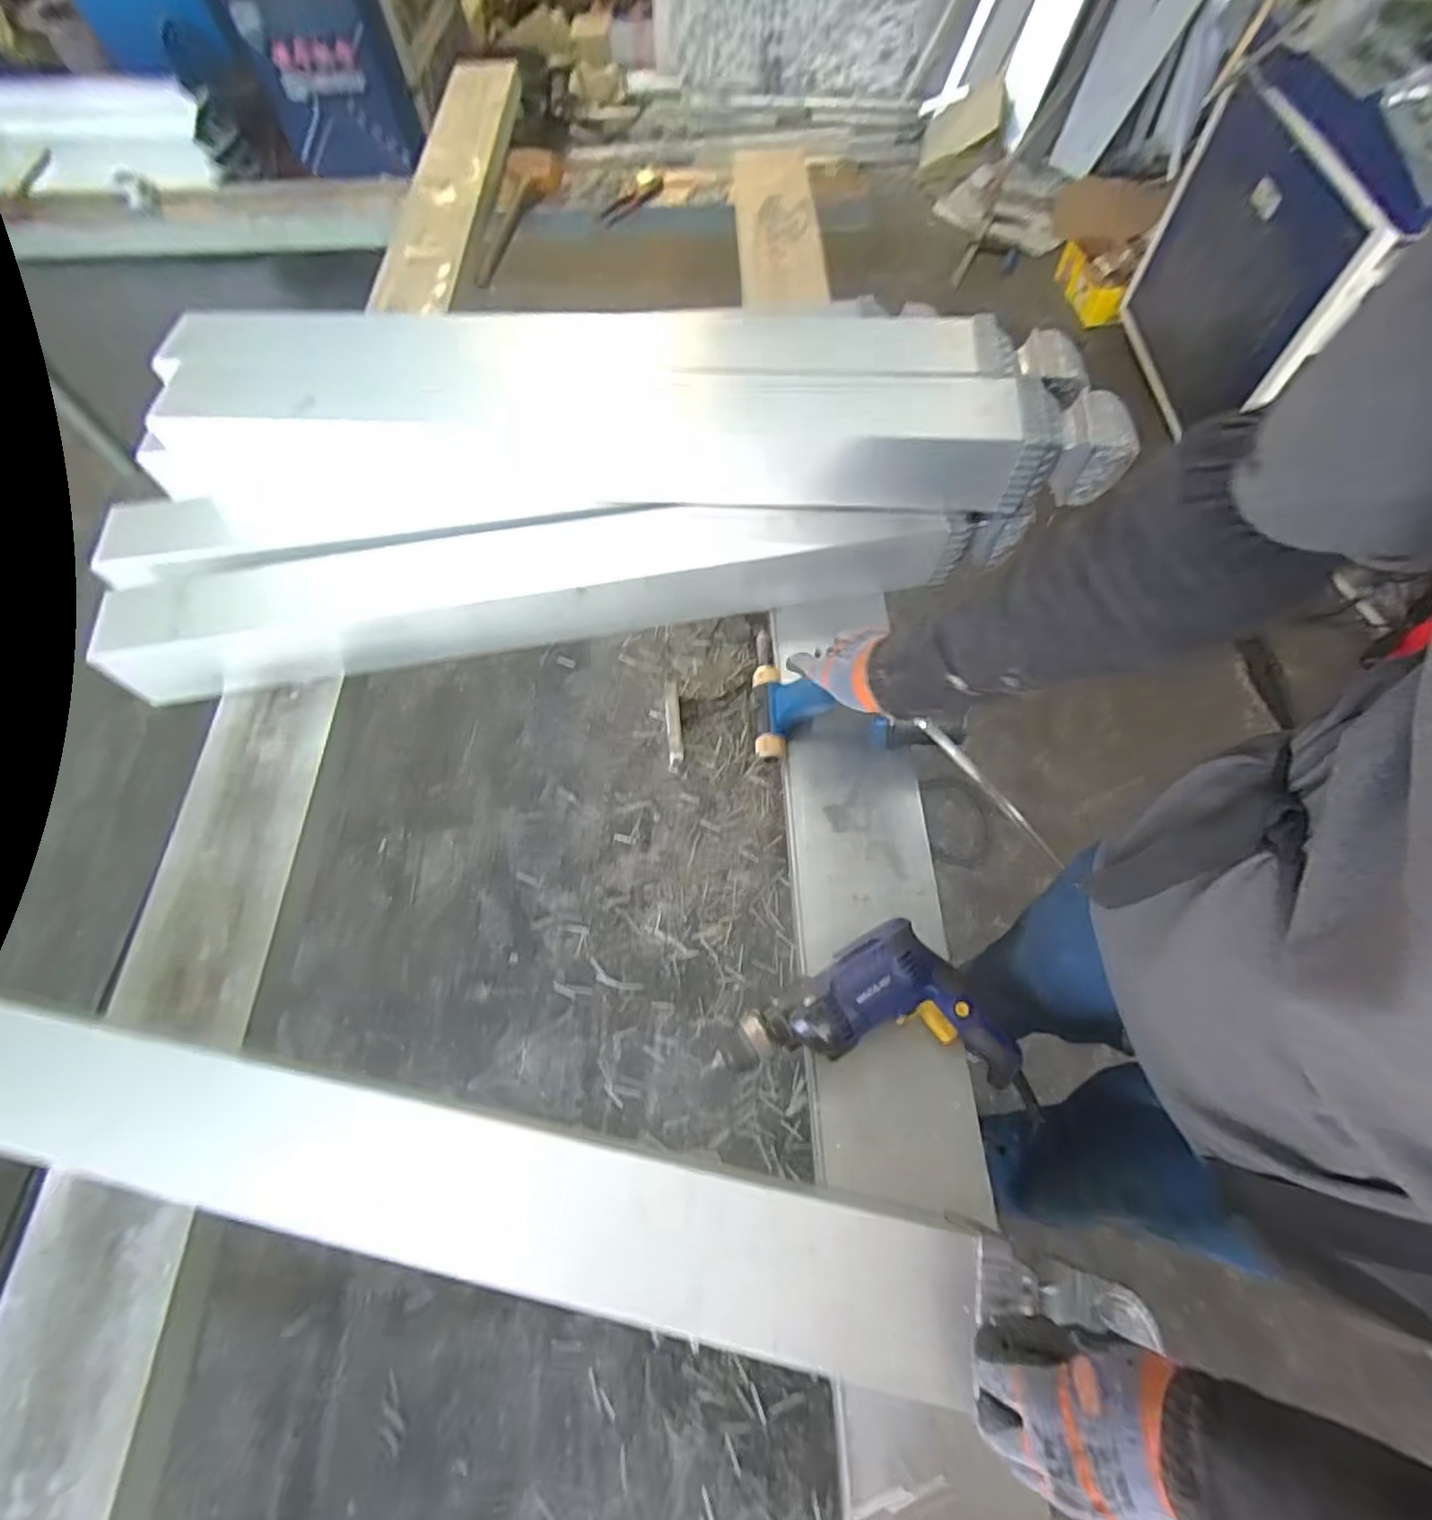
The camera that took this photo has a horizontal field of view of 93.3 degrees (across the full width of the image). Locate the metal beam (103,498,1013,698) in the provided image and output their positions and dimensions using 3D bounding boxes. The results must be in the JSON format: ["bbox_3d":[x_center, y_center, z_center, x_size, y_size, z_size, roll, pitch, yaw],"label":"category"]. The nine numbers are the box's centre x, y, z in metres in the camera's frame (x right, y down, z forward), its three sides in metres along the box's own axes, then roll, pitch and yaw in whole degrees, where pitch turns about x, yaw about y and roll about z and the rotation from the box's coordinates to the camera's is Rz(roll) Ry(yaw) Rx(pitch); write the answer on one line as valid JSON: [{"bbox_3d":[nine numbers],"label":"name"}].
[{"bbox_3d":[-0.178,-0.225,0.833,1.071,0.105,0.103,-9,65,-2],"label":"metal beam"}]

